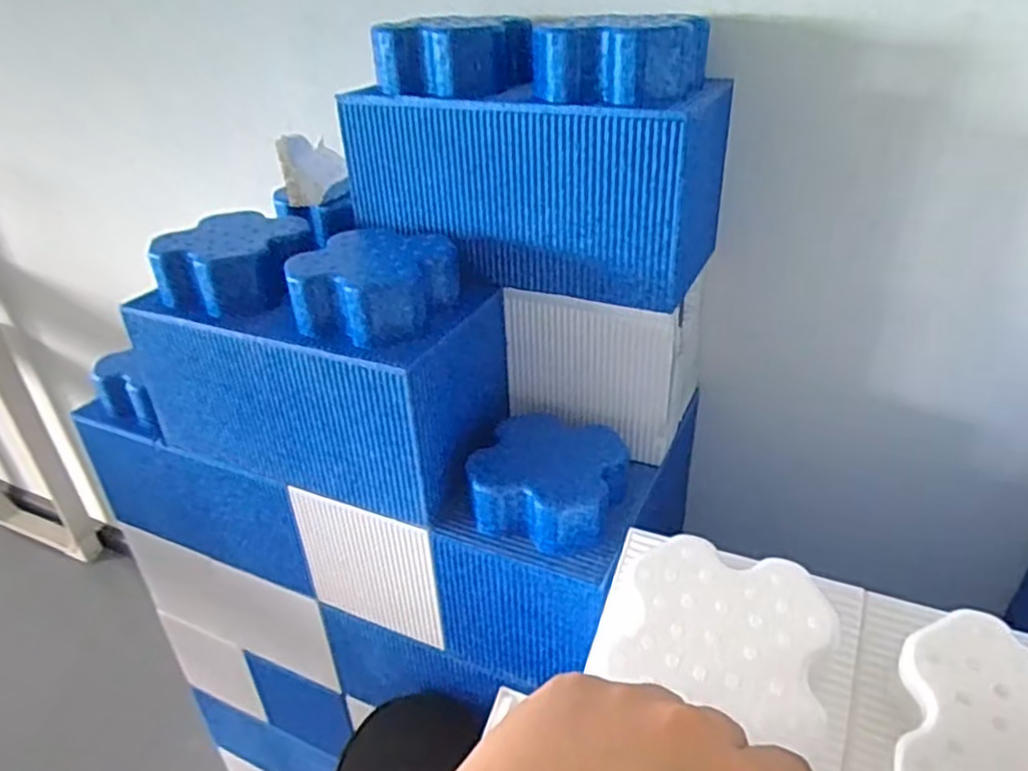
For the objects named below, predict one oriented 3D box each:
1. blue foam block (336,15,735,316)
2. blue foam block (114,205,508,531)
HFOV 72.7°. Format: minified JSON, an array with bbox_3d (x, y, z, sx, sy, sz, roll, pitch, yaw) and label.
[{"bbox_3d":[0.022,-0.203,0.600,0.289,0.196,0.159,14,35,27],"label":"blue foam block"},{"bbox_3d":[-0.178,-0.033,0.625,0.311,0.198,0.146,10,34,22],"label":"blue foam block"}]

